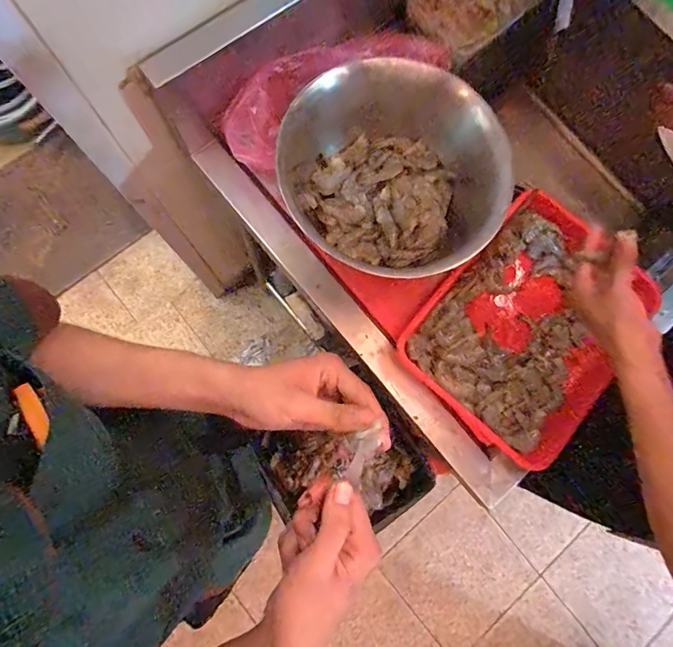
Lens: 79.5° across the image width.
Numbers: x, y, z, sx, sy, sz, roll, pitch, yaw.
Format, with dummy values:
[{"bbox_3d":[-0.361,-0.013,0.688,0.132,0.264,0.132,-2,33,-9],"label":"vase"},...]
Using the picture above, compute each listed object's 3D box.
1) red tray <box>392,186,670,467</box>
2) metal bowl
[{"bbox_3d":[0.296,-0.003,0.611,0.275,0.047,0.366,40,79,7],"label":"red tray"},{"bbox_3d":[0.085,-0.211,0.580,0.320,0.123,0.294,29,79,1],"label":"metal bowl"}]

